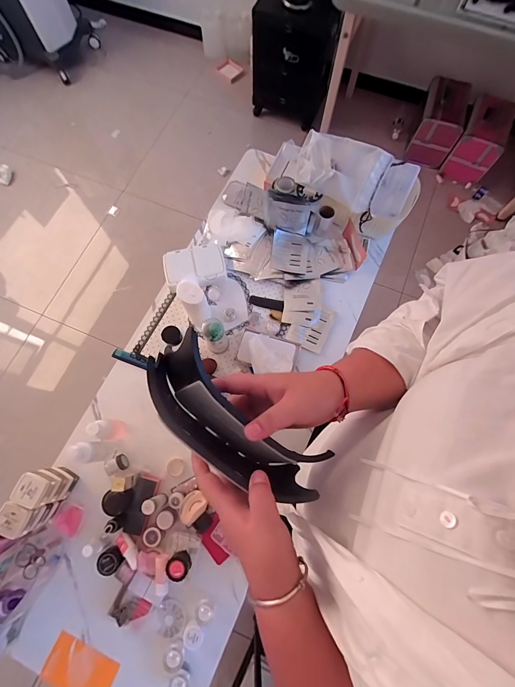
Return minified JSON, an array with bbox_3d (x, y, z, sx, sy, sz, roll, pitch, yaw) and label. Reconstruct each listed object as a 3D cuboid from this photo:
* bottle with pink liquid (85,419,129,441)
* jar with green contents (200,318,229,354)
[{"bbox_3d":[-0.283,0.164,0.597,0.032,0.102,0.040,4,74,1],"label":"bottle with pink liquid"},{"bbox_3d":[-0.088,-0.014,0.655,0.044,0.103,0.046,0,74,0],"label":"jar with green contents"}]

